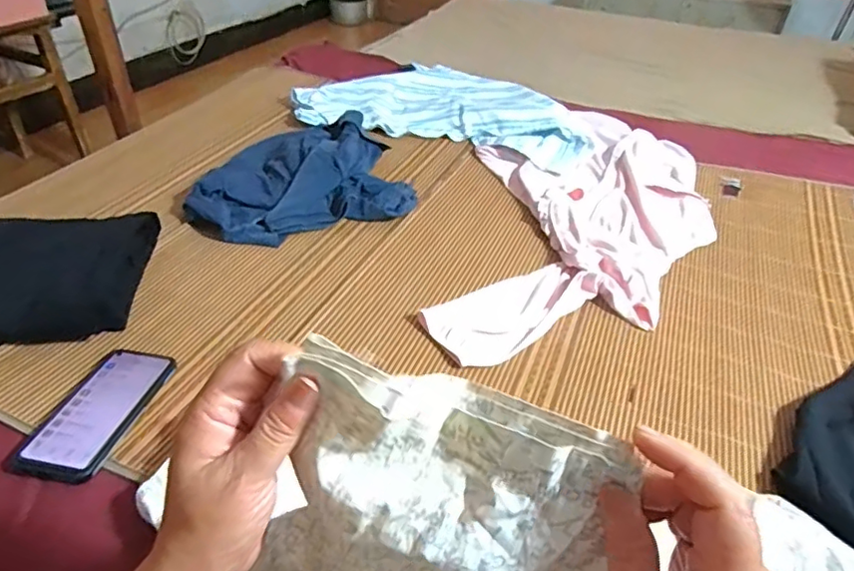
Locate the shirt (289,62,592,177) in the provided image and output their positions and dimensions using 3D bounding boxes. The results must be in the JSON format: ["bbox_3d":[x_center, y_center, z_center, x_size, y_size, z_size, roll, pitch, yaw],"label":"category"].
[{"bbox_3d":[0.049,-0.381,1.227,0.595,0.059,0.376,12,38,11],"label":"shirt"}]

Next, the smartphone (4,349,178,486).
[{"bbox_3d":[-0.328,0.124,0.582,0.088,0.014,0.166,9,38,7],"label":"smartphone"}]

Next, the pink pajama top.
[{"bbox_3d":[0.265,-0.123,0.935,0.407,0.058,0.741,9,38,8],"label":"pink pajama top"}]

